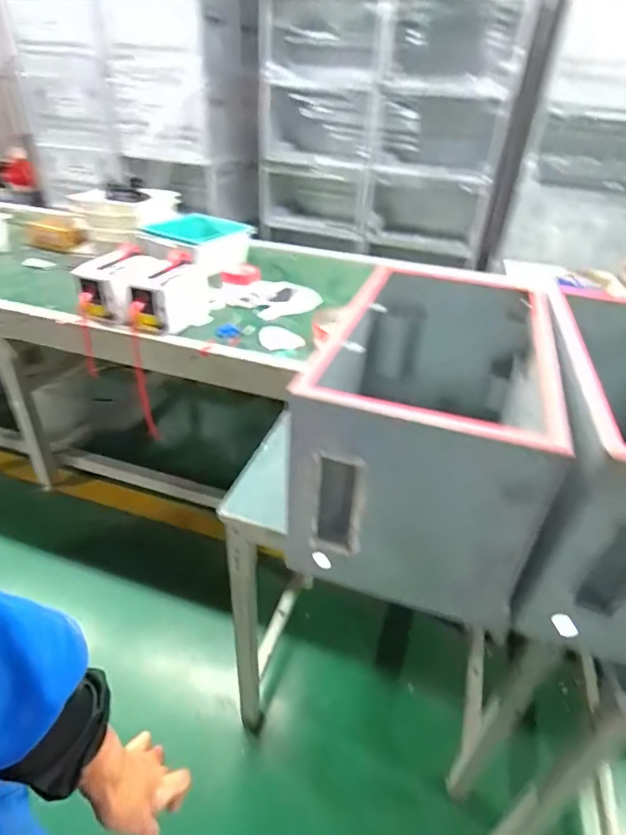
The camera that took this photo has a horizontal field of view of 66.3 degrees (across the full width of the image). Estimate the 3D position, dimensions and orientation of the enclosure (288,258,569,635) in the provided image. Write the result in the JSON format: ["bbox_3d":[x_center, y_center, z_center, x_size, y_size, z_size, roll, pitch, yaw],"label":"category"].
[{"bbox_3d":[0.181,-0.005,0.794,0.312,0.296,0.521,11,35,9],"label":"enclosure"}]

